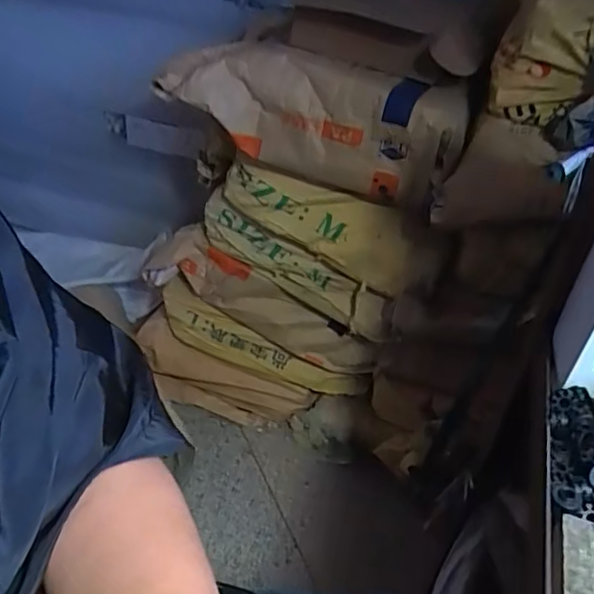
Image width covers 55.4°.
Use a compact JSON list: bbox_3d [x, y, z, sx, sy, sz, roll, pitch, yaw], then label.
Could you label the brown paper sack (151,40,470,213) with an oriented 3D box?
[{"bbox_3d":[0.027,-0.301,0.958,0.500,0.182,0.169,15,37,14],"label":"brown paper sack"}]

